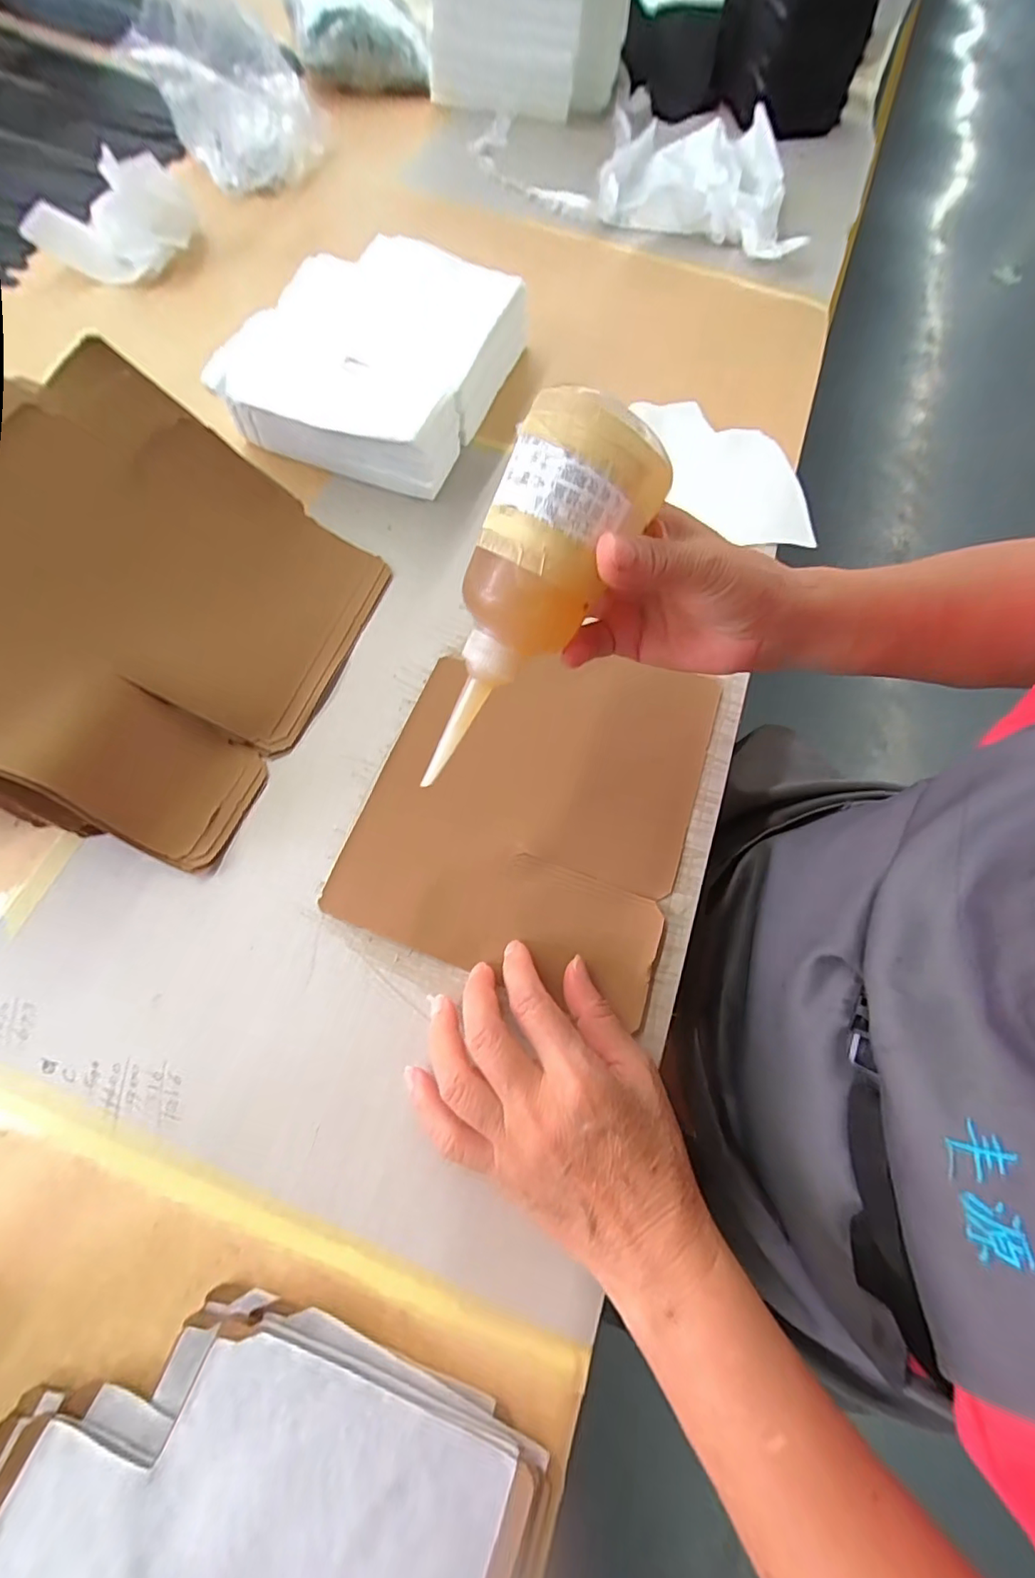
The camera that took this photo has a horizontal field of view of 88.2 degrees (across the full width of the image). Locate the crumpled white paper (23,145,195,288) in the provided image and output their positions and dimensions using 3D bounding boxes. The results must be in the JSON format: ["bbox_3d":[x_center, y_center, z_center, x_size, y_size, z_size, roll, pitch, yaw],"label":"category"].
[{"bbox_3d":[-0.379,-0.536,0.509,0.151,0.066,0.093,-29,70,-15],"label":"crumpled white paper"}]

